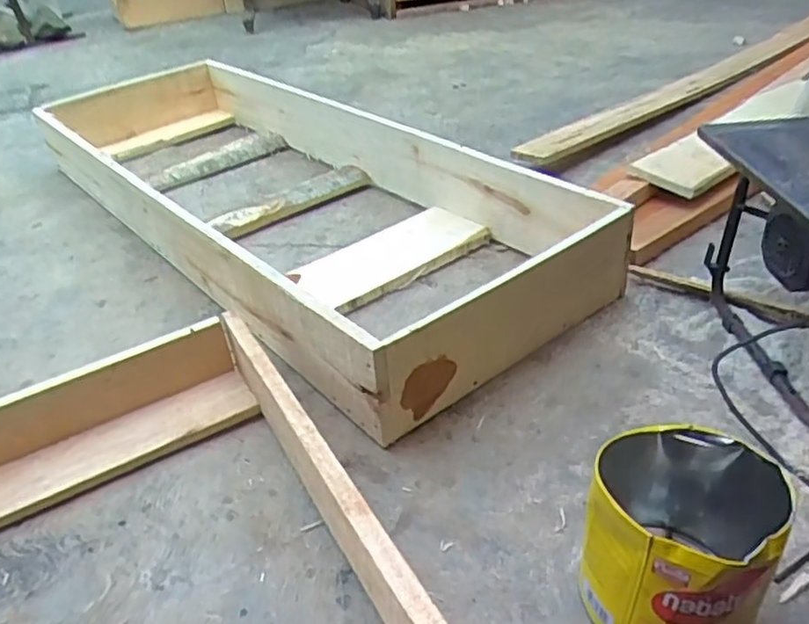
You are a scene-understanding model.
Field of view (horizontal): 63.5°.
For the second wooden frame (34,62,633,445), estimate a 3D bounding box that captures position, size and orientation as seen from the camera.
[{"bbox_3d":[-0.264,-0.253,1.299,0.500,0.176,1.375,-30,44,-31],"label":"second wooden frame"}]

